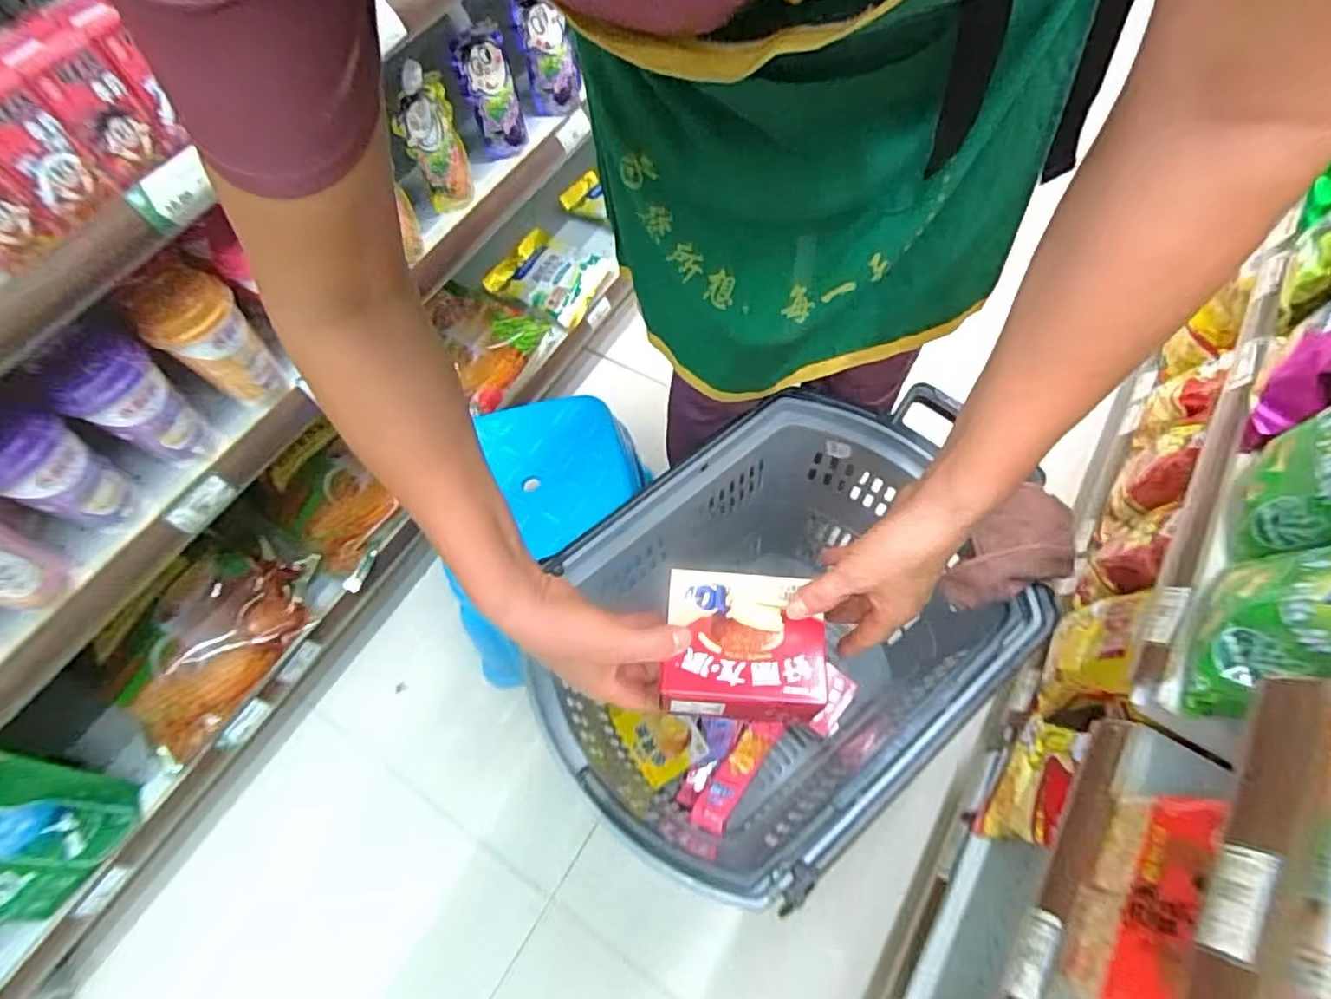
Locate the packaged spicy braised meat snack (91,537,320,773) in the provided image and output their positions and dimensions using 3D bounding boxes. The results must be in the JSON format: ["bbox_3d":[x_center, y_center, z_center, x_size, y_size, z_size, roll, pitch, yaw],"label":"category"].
[{"bbox_3d":[-0.617,0.189,0.866,0.149,0.099,0.291,28,69,16],"label":"packaged spicy braised meat snack"}]

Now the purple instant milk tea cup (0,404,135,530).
[{"bbox_3d":[-0.561,-0.024,0.590,0.095,0.162,0.081,20,67,13],"label":"purple instant milk tea cup"}]

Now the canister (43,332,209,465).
[{"bbox_3d":[-0.504,-0.097,0.614,0.059,0.142,0.080,34,71,19],"label":"canister"}]

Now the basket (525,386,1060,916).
[{"bbox_3d":[0.134,0.172,0.804,0.532,0.367,0.380,-39,67,-14],"label":"basket"}]

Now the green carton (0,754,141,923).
[{"bbox_3d":[-0.727,0.377,0.686,0.073,0.265,0.193,34,71,19],"label":"green carton"}]

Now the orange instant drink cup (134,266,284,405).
[{"bbox_3d":[-0.452,-0.160,0.650,0.079,0.134,0.079,-2,64,3],"label":"orange instant drink cup"}]

